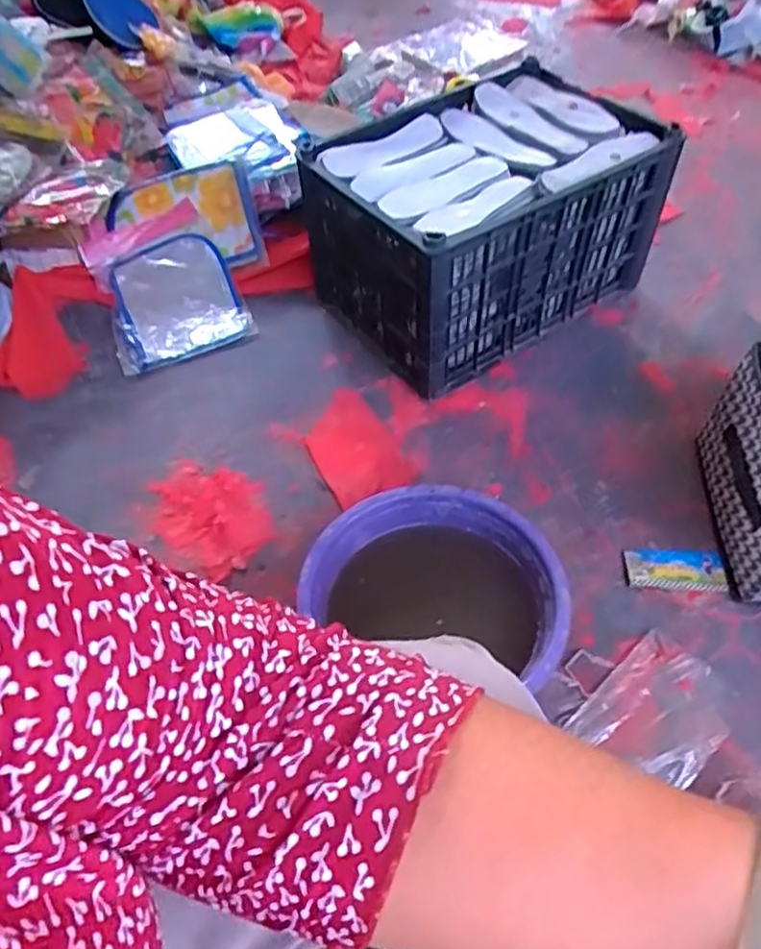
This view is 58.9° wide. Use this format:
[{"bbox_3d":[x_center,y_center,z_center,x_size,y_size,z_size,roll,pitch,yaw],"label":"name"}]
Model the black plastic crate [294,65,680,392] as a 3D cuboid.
[{"bbox_3d":[0.156,-0.421,1.120,0.480,0.274,0.370,-31,57,-20],"label":"black plastic crate"}]

